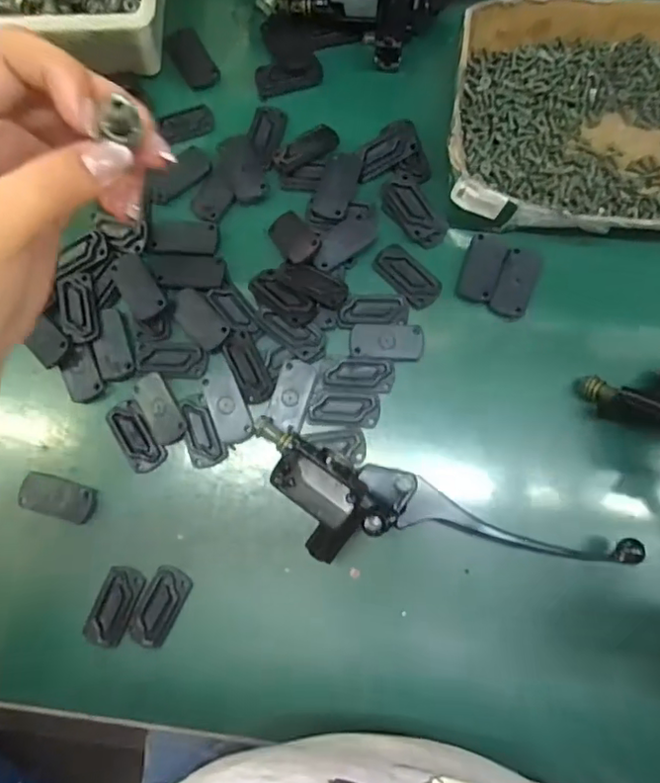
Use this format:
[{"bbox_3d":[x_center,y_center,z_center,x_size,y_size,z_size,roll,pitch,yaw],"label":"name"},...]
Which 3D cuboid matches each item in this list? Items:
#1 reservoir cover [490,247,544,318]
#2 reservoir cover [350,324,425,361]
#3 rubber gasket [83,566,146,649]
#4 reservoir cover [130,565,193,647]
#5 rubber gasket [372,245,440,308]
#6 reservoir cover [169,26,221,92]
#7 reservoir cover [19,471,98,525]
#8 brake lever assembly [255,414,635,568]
[{"bbox_3d":[0.126,-0.074,0.400,0.025,0.005,0.048,21,82,5],"label":"reservoir cover"},{"bbox_3d":[0.038,-0.033,0.392,0.048,0.004,0.023,4,81,3],"label":"reservoir cover"},{"bbox_3d":[-0.136,0.136,0.376,0.024,0.007,0.048,22,78,-5],"label":"rubber gasket"},{"bbox_3d":[-0.107,0.135,0.373,0.026,0.005,0.049,26,83,6],"label":"reservoir cover"},{"bbox_3d":[0.053,-0.080,0.405,0.024,0.004,0.050,-43,82,-5],"label":"rubber gasket"},{"bbox_3d":[-0.102,-0.248,0.444,0.024,0.009,0.050,-28,81,-3],"label":"reservoir cover"},{"bbox_3d":[-0.179,0.070,0.389,0.048,0.007,0.025,15,82,4],"label":"reservoir cover"},{"bbox_3d":[0.062,0.083,0.346,0.239,0.055,0.061,18,82,5],"label":"brake lever assembly"}]

